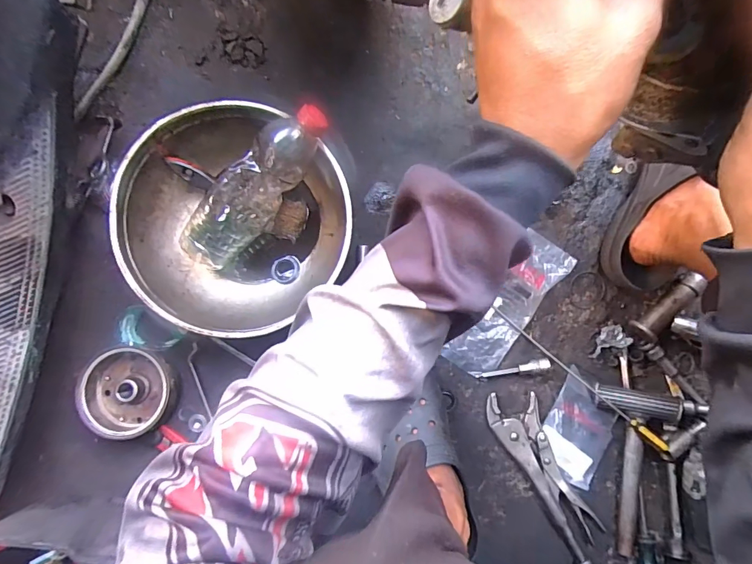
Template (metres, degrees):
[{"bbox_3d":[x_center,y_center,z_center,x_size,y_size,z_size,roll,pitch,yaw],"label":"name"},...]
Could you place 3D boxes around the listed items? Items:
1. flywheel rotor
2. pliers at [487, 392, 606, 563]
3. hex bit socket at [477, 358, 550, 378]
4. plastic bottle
[{"bbox_3d":[-0.300,0.134,0.529,0.107,0.041,0.105,0,92,0],"label":"flywheel rotor"},{"bbox_3d":[0.223,0.250,0.563,0.066,0.026,0.238,-28,91,1],"label":"pliers"},{"bbox_3d":[0.179,0.115,0.564,0.093,0.020,0.014,-13,92,0],"label":"hex bit socket"},{"bbox_3d":[-0.134,-0.105,0.487,0.061,0.067,0.224,47,114,-1],"label":"plastic bottle"}]

